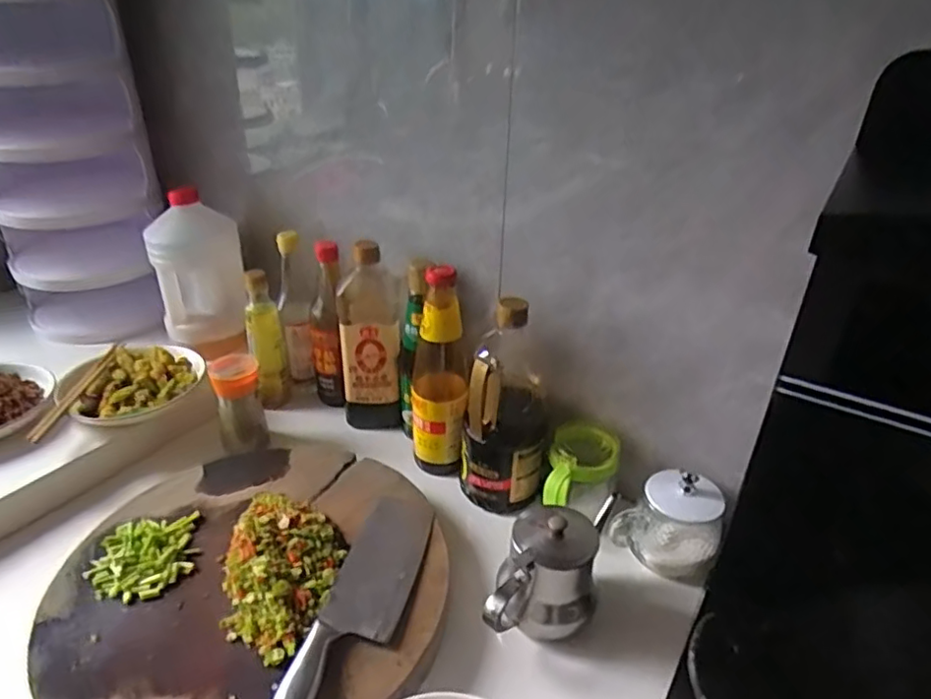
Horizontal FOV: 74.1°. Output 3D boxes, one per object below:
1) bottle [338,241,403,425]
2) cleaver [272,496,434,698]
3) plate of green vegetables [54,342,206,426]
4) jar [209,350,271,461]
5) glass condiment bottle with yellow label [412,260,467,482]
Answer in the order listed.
[{"bbox_3d":[-0.132,-0.016,0.858,0.079,0.275,0.094,-3,31,-7],"label":"bottle"},{"bbox_3d":[-0.096,0.236,0.577,0.073,0.017,0.284,8,31,11],"label":"cleaver"},{"bbox_3d":[-0.450,0.042,0.837,0.173,0.033,0.150,-14,34,-25],"label":"plate of green vegetables"},{"bbox_3d":[-0.301,0.077,0.824,0.058,0.142,0.048,-11,33,-20],"label":"jar"},{"bbox_3d":[-0.033,0.037,0.755,0.061,0.273,0.057,-4,31,-9],"label":"glass condiment bottle with yellow label"}]

